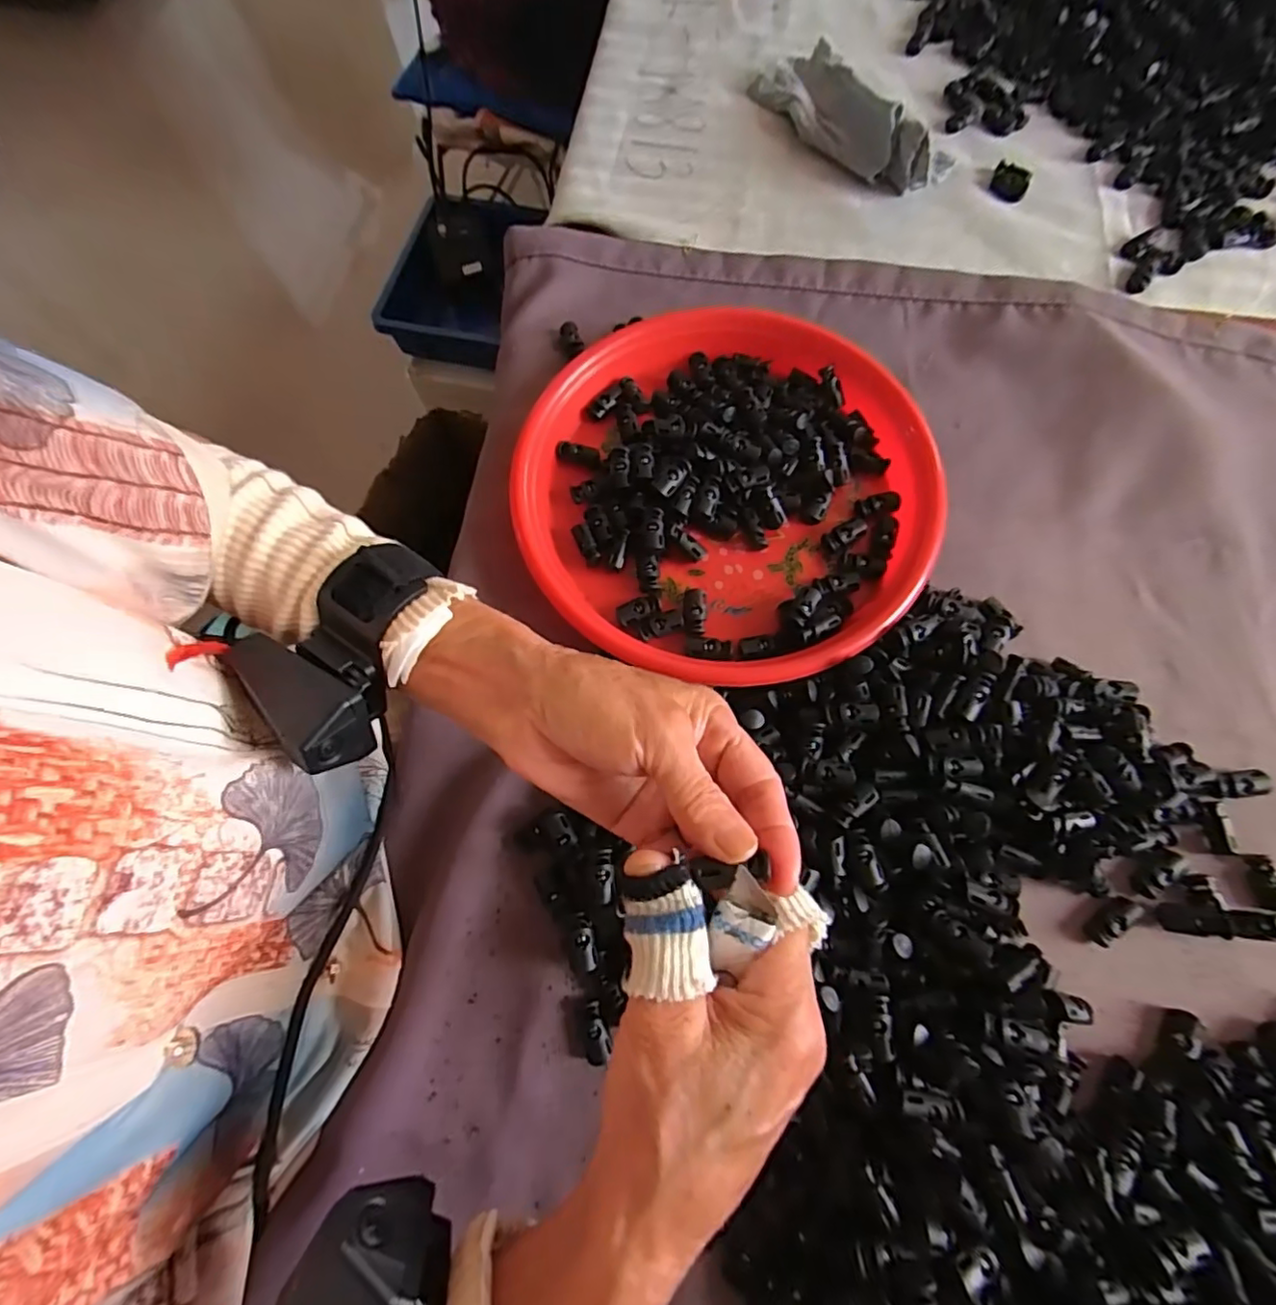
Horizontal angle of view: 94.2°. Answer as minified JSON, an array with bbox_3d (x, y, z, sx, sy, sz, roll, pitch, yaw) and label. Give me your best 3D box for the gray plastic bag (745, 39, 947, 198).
[{"bbox_3d":[0.171,-0.437,0.470,0.074,0.042,0.182,-38,75,-9],"label":"gray plastic bag"}]

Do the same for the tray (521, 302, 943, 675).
[{"bbox_3d":[0.058,-0.111,0.374,0.246,0.030,0.262,-1,72,2],"label":"tray"}]

